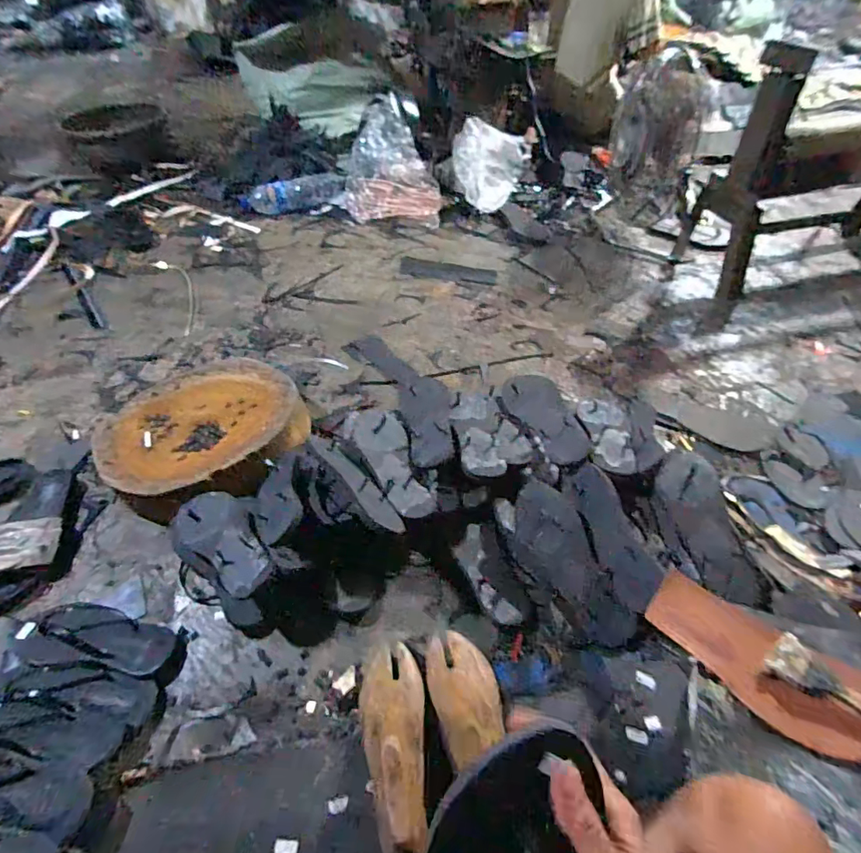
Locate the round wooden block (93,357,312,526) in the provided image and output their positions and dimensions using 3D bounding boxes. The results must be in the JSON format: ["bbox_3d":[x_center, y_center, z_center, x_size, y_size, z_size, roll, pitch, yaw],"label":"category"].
[{"bbox_3d":[-0.414,0.014,0.938,0.351,0.100,0.331,-2,48,2],"label":"round wooden block"}]

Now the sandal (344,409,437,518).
[{"bbox_3d":[-0.065,0.050,0.824,0.089,0.037,0.234,-22,50,-16],"label":"sandal"}]

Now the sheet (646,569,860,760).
[{"bbox_3d":[0.375,0.262,0.575,0.241,0.036,0.110,32,57,28],"label":"sheet"}]

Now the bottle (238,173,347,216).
[{"bbox_3d":[-0.451,-0.749,1.654,0.347,0.083,0.114,-5,48,-1],"label":"bottle"}]

